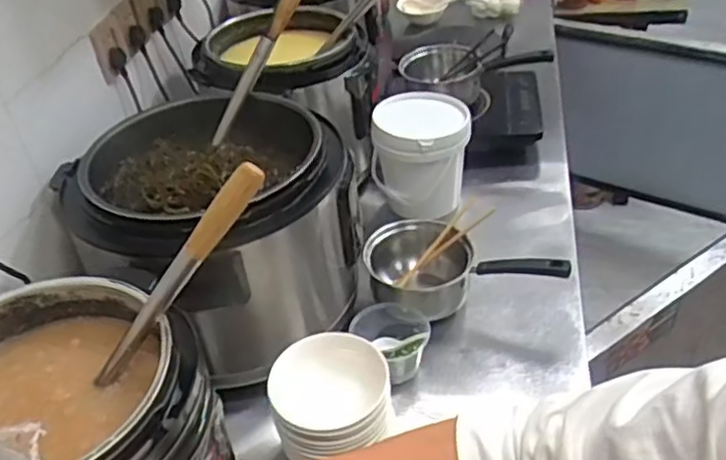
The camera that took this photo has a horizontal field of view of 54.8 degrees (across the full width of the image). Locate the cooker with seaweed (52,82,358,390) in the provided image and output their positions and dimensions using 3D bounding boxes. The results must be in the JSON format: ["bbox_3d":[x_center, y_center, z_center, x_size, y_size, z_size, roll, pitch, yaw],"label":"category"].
[{"bbox_3d":[-0.222,-0.006,1.090,0.392,0.282,0.392,-23,41,-20],"label":"cooker with seaweed"}]

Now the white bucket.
[{"bbox_3d":[0.113,-0.137,1.358,0.186,0.217,0.201,-4,38,3],"label":"white bucket"}]

